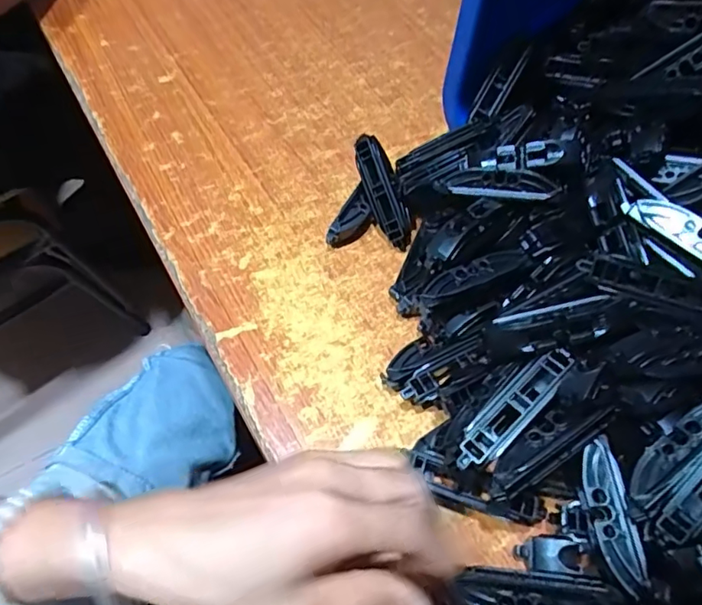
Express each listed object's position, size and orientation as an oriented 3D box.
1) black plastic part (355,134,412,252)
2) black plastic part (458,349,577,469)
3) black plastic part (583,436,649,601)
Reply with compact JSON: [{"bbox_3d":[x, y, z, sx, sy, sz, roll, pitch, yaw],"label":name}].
[{"bbox_3d":[0.024,-0.077,0.386,0.021,0.015,0.081,-21,90,-14],"label":"black plastic part"},{"bbox_3d":[0.082,0.052,0.275,0.077,0.009,0.020,-44,69,-10],"label":"black plastic part"},{"bbox_3d":[0.126,0.103,0.266,0.019,0.010,0.070,2,59,-1],"label":"black plastic part"}]

